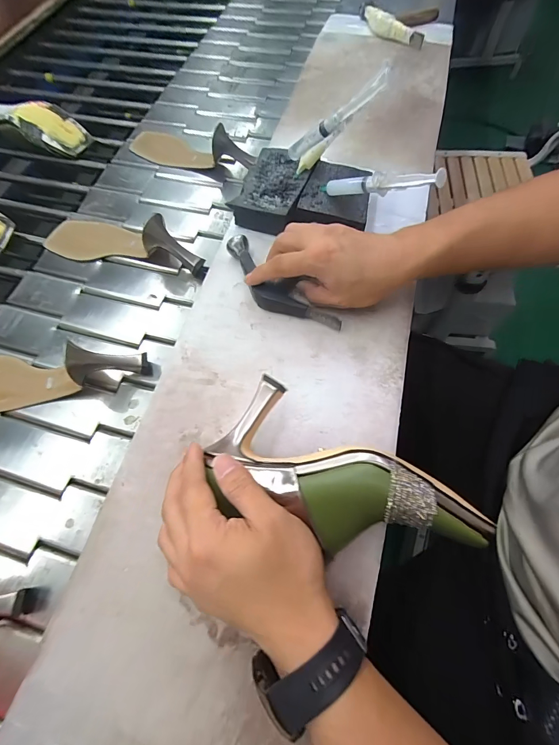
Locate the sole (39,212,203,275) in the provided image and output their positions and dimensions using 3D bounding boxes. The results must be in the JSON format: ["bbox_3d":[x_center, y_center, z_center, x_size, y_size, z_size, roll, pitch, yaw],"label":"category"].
[{"bbox_3d":[-0.232,-0.204,0.510,0.261,0.060,0.075,11,65,9],"label":"sole"}]

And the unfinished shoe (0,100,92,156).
[{"bbox_3d":[-0.464,-0.457,0.641,0.223,0.071,0.093,23,67,14],"label":"unfinished shoe"}]

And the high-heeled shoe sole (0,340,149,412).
[{"bbox_3d":[-0.295,0.004,0.409,0.252,0.063,0.074,2,64,5],"label":"high-heeled shoe sole"}]

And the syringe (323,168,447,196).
[{"bbox_3d":[0.100,-0.205,0.379,0.012,0.022,0.168,-41,38,-15],"label":"syringe"}]

